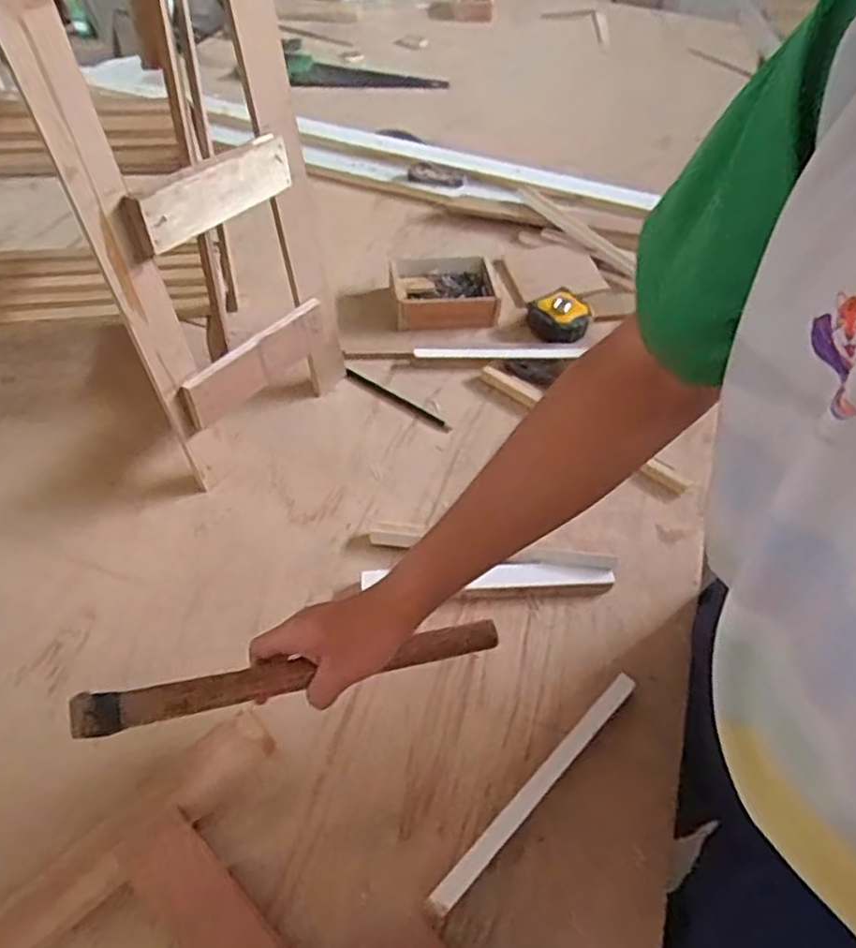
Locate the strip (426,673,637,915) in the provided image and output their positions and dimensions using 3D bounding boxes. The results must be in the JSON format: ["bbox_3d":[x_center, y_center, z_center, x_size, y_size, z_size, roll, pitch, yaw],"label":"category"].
[{"bbox_3d":[0.093,0.254,0.574,0.247,0.015,0.017,-36,61,-28],"label":"strip"}]

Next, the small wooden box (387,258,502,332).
[{"bbox_3d":[0.020,-0.253,0.982,0.146,0.039,0.117,-5,51,-8],"label":"small wooden box"}]

